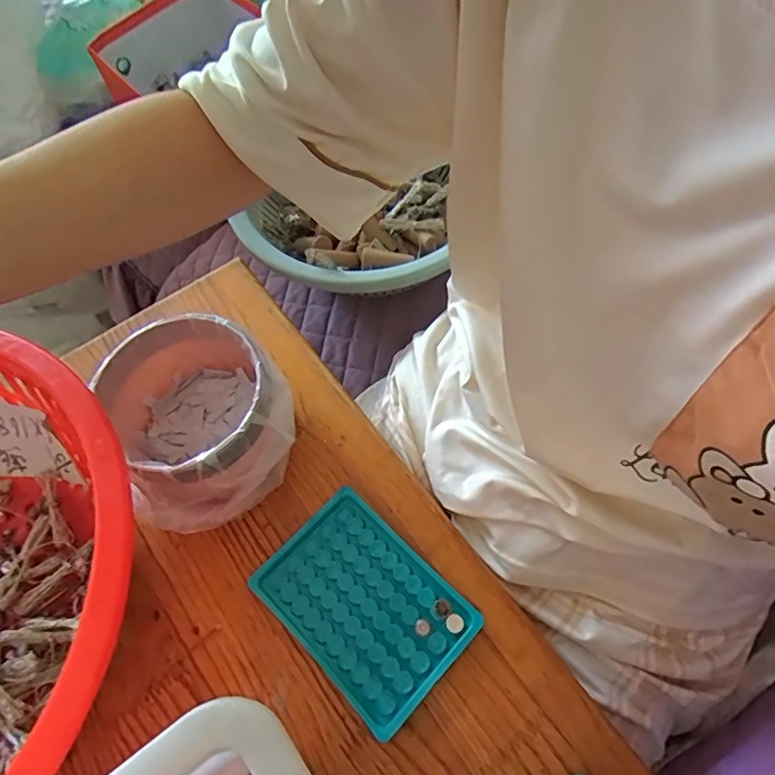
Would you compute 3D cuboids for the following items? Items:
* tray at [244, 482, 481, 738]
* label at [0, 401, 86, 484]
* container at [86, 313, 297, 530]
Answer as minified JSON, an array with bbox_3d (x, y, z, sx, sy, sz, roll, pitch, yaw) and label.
[{"bbox_3d":[-0.015,0.143,0.361,0.130,0.013,0.094,40,71,22],"label":"tray"},{"bbox_3d":[-0.283,0.040,0.398,0.105,0.068,0.009,1,31,7],"label":"label"},{"bbox_3d":[-0.133,0.024,0.389,0.115,0.090,0.123,-2,61,3],"label":"container"}]

